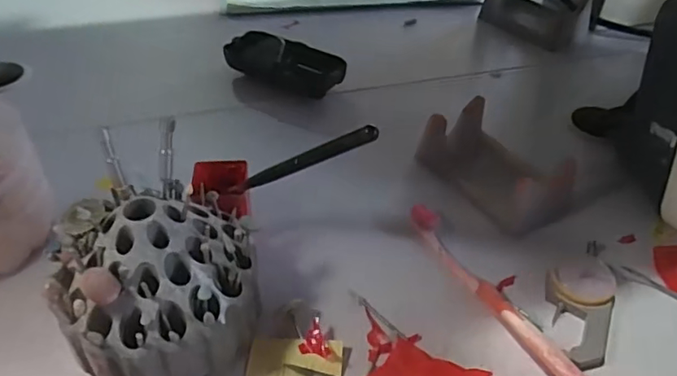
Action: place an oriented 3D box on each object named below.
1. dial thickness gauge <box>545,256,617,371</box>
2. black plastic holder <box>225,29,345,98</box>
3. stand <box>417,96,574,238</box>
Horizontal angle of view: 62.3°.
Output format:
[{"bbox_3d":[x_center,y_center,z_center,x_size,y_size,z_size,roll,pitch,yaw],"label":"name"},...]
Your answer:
[{"bbox_3d":[0.146,0.072,0.328,0.037,0.013,0.072,6,42,4],"label":"dial thickness gauge"},{"bbox_3d":[-0.049,-0.110,0.508,0.110,0.028,0.045,26,47,24],"label":"black plastic holder"},{"bbox_3d":[0.117,-0.018,0.408,0.072,0.037,0.108,-25,49,-27],"label":"stand"}]

